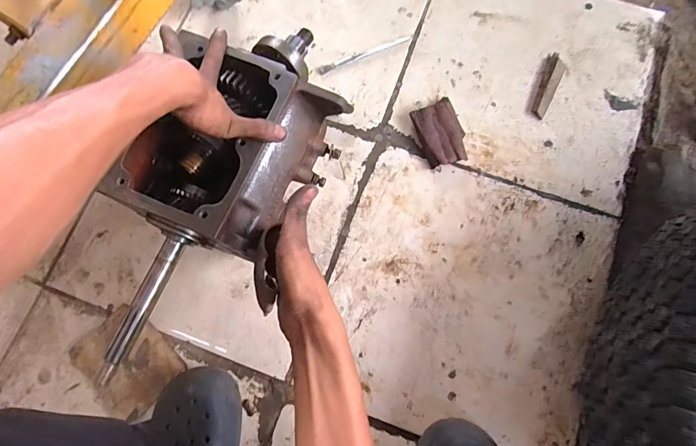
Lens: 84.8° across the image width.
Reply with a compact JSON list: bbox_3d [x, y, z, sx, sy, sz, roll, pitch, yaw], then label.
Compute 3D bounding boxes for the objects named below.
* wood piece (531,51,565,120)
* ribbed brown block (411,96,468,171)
[{"bbox_3d":[0.337,-0.231,0.636,0.031,0.011,0.122,20,78,5],"label":"wood piece"},{"bbox_3d":[0.150,-0.144,0.617,0.070,0.024,0.104,-19,78,-4],"label":"ribbed brown block"}]

